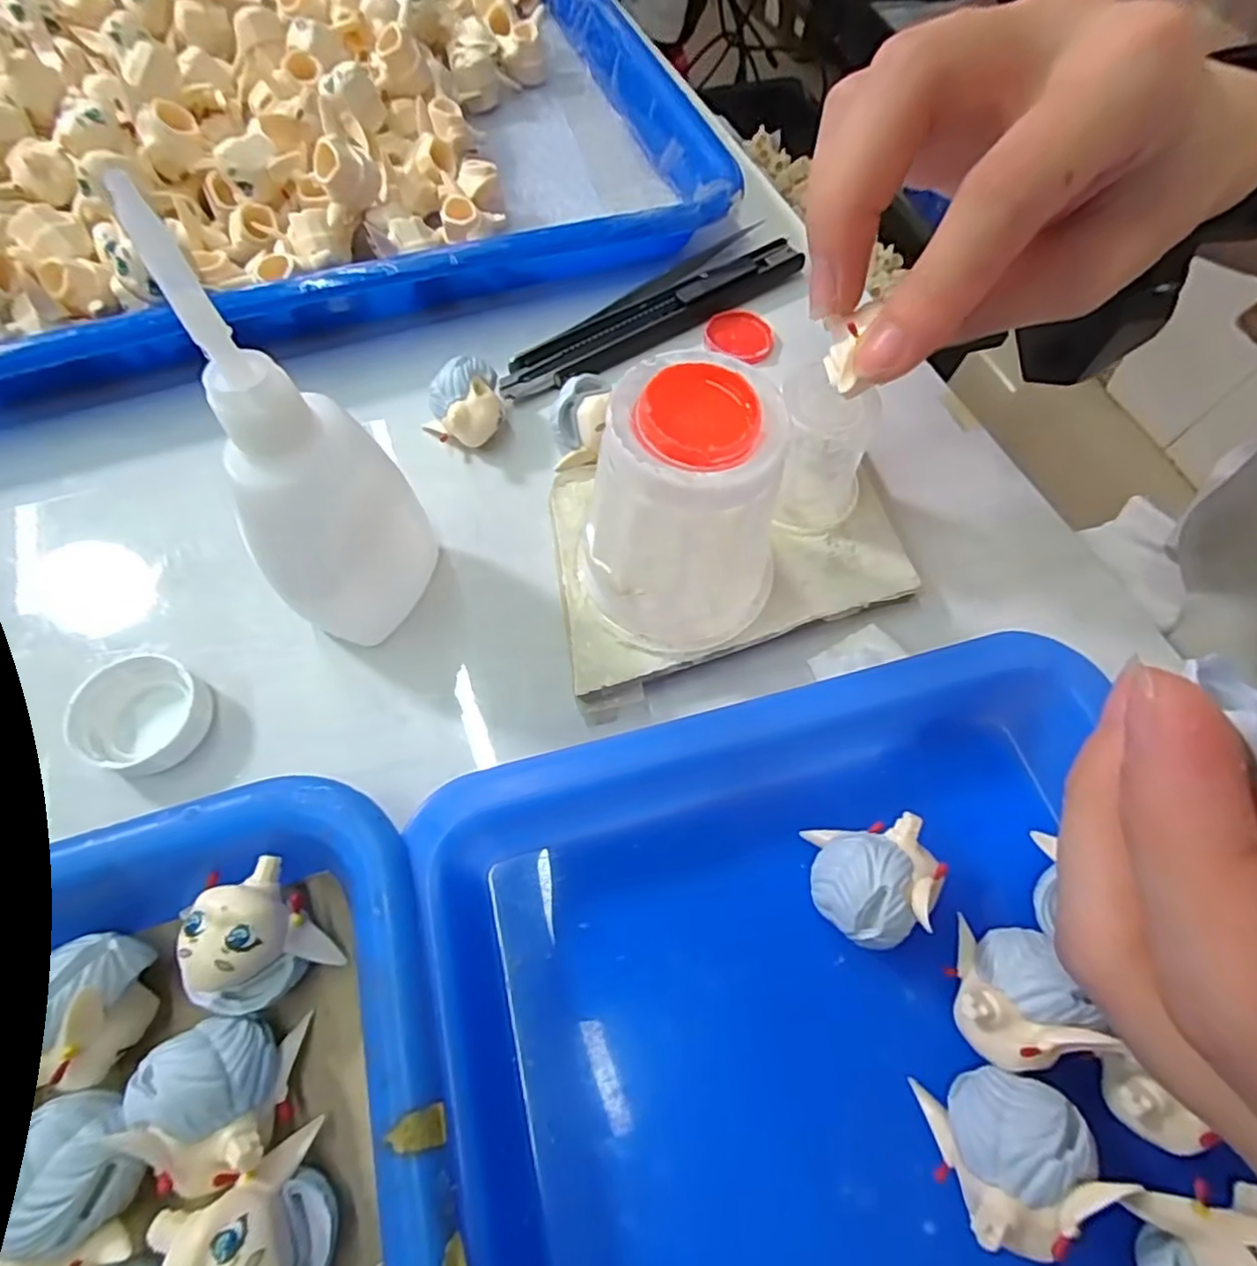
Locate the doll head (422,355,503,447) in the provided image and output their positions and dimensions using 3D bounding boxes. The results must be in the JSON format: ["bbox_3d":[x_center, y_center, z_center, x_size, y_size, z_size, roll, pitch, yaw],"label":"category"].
[{"bbox_3d":[-0.055,-0.074,0.210,0.025,0.023,0.020,-18,67,-11],"label":"doll head"}]

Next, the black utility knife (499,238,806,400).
[{"bbox_3d":[0.011,-0.122,0.242,0.133,0.008,0.019,-31,70,-16],"label":"black utility knife"}]

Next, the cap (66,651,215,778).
[{"bbox_3d":[-0.132,0.021,0.170,0.035,0.009,0.030,21,65,7],"label":"cap"}]

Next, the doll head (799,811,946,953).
[{"bbox_3d":[0.055,0.057,0.146,0.025,0.026,0.026,1,65,-2],"label":"doll head"}]

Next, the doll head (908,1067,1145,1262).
[{"bbox_3d":[0.074,0.101,0.123,0.024,0.030,0.025,-1,65,-3],"label":"doll head"}]

